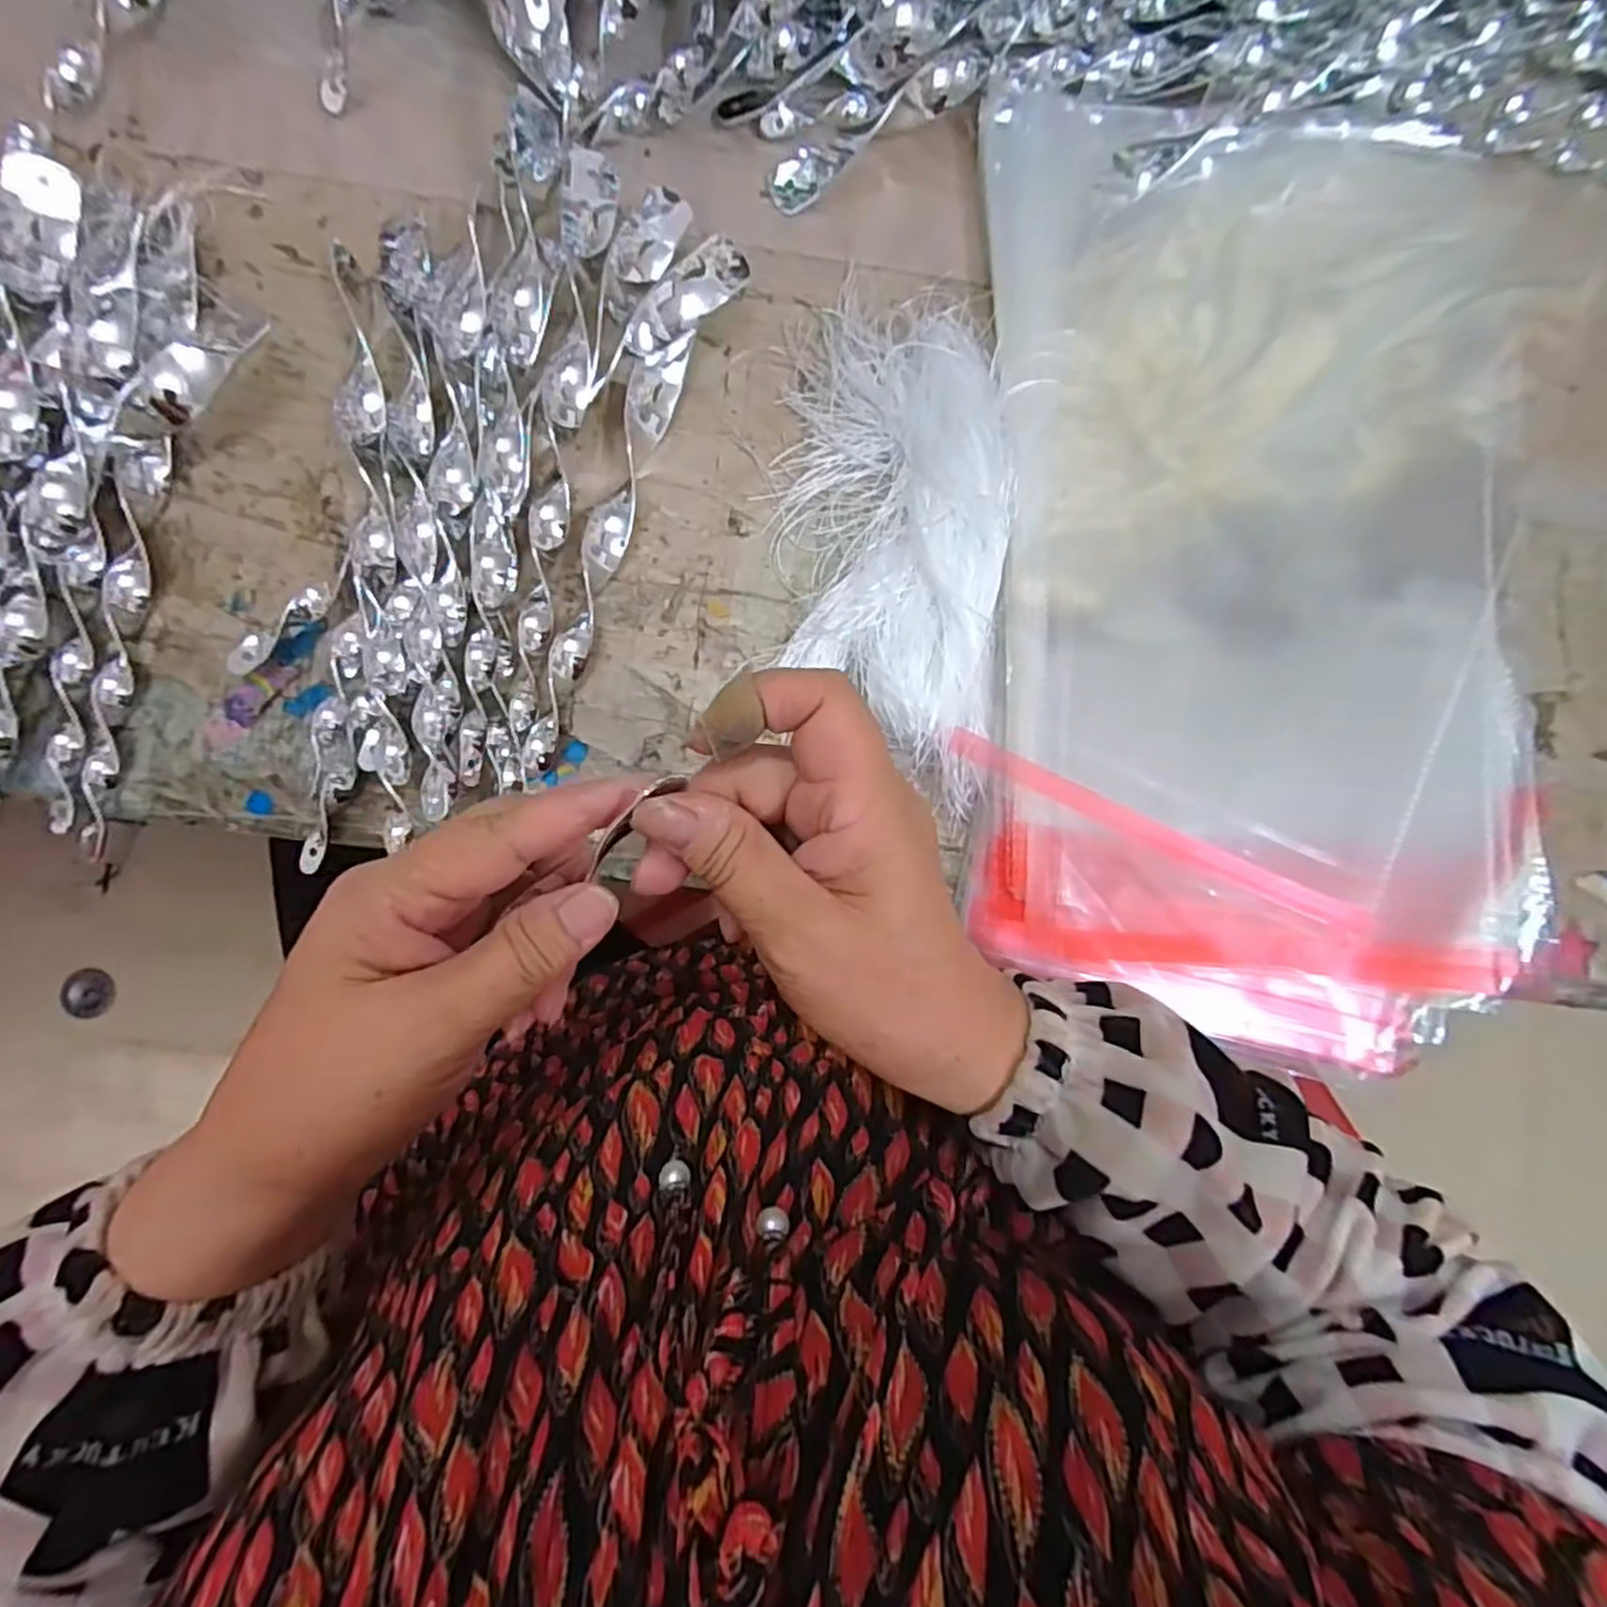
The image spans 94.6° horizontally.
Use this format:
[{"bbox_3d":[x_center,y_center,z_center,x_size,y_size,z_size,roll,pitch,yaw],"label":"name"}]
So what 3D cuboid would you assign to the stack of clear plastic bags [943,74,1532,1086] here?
[{"bbox_3d":[0.213,-0.117,0.352,0.254,0.030,0.446,5,86,-4],"label":"stack of clear plastic bags"}]

